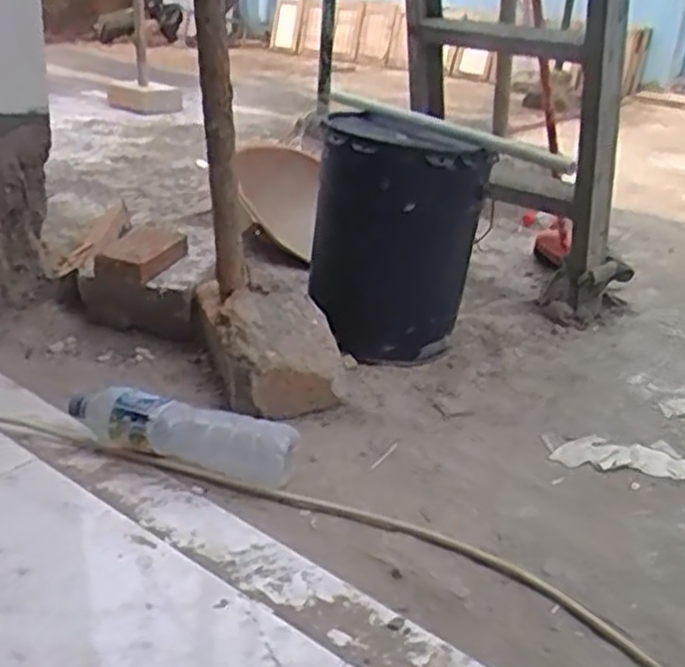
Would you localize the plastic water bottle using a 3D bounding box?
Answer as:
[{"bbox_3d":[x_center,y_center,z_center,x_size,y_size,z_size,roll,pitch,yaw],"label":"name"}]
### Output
[{"bbox_3d":[-0.219,0.131,1.066,0.327,0.078,0.086,11,25,14],"label":"plastic water bottle"}]

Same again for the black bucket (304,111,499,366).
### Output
[{"bbox_3d":[0.091,-0.155,1.371,0.265,0.371,0.265,4,24,-2],"label":"black bucket"}]

